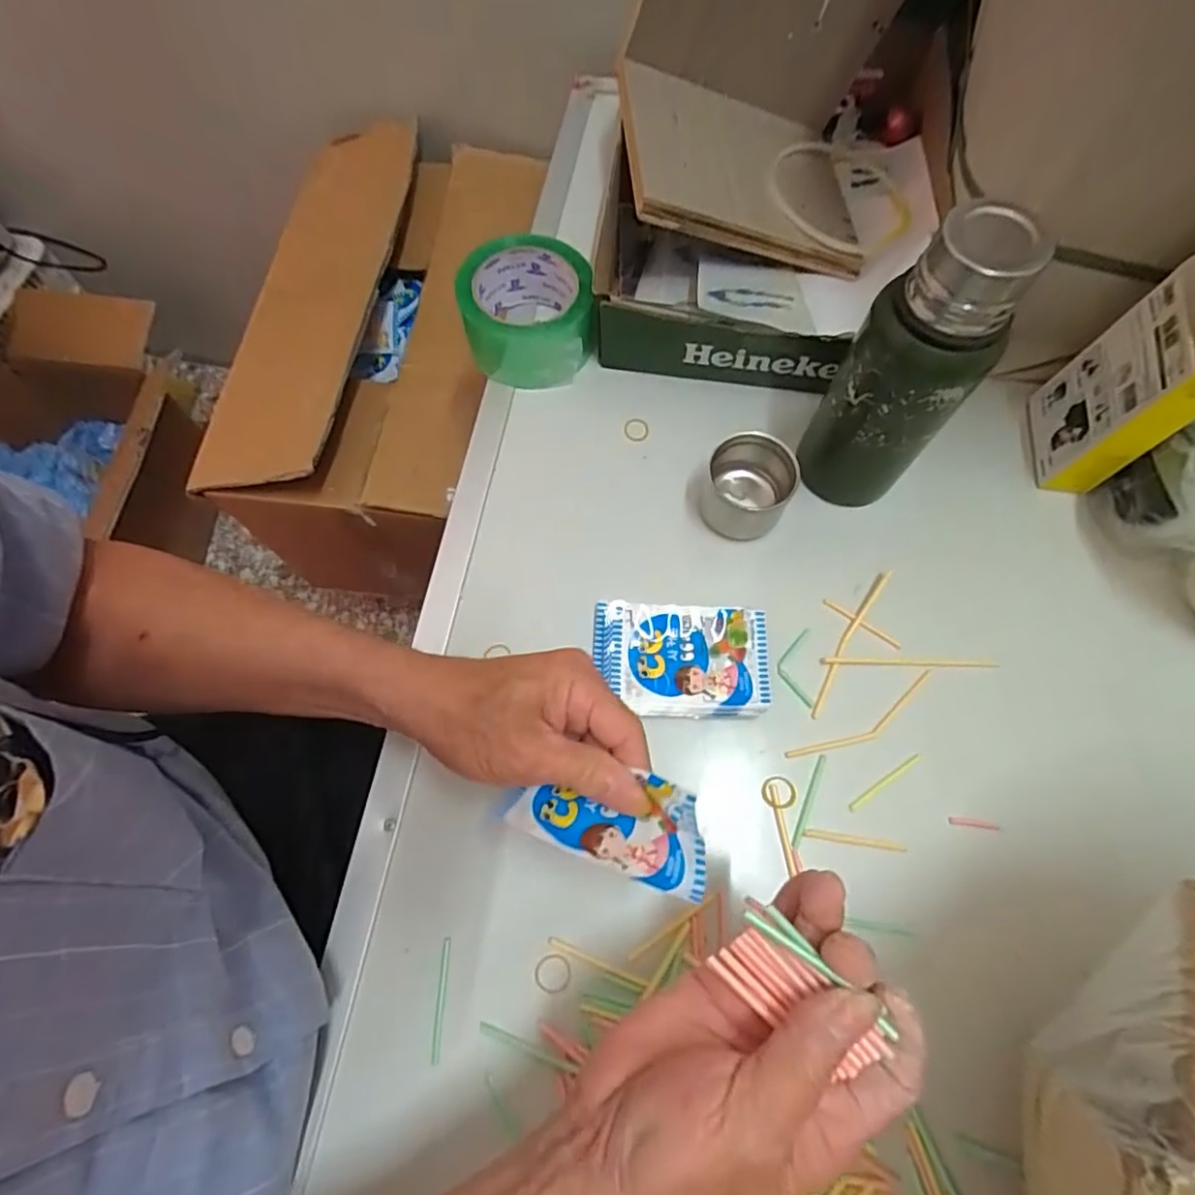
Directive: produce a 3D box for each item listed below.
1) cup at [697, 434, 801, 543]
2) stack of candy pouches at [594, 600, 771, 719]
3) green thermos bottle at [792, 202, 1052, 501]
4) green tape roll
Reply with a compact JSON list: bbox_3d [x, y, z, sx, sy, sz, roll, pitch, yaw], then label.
[{"bbox_3d":[0.106,-0.077,0.434,0.057,0.048,0.062,0,69,0],"label":"cup"},{"bbox_3d":[0.055,0.042,0.411,0.113,0.017,0.073,3,69,2],"label":"stack of candy pouches"},{"bbox_3d":[0.183,-0.129,0.375,0.066,0.191,0.059,21,71,8],"label":"green thermos bottle"},{"bbox_3d":[-0.055,-0.227,0.491,0.099,0.064,0.098,0,69,0],"label":"green tape roll"}]

